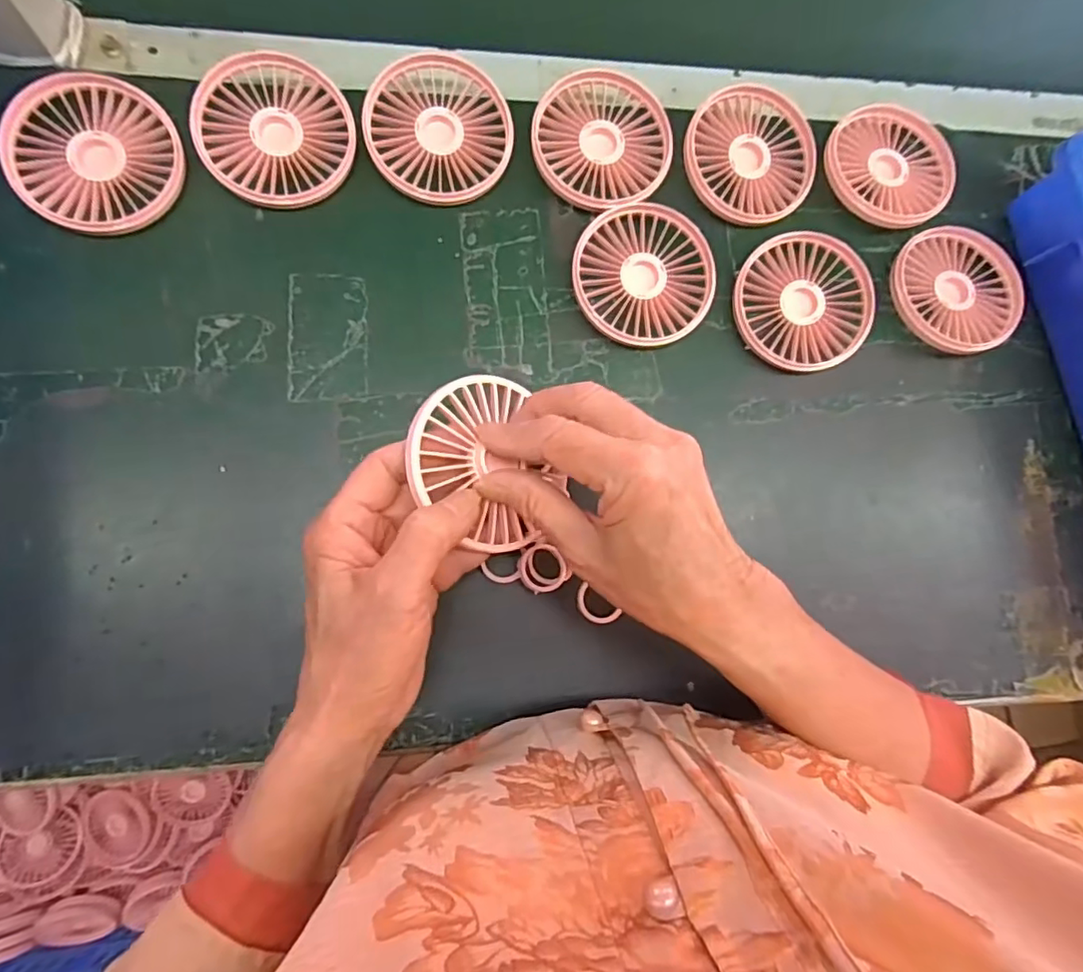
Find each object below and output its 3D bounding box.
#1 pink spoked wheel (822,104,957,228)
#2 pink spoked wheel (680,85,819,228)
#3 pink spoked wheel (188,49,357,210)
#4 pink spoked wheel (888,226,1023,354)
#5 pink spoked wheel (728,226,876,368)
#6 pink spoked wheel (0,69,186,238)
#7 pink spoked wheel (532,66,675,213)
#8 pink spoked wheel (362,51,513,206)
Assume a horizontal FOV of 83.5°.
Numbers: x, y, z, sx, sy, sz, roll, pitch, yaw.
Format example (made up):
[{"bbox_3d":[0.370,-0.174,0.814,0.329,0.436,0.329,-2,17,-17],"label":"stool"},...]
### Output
[{"bbox_3d":[0.234,-0.215,0.410,0.084,0.014,0.085,1,85,-7],"label":"pink spoked wheel"},{"bbox_3d":[0.135,-0.217,0.397,0.087,0.014,0.086,3,85,-7],"label":"pink spoked wheel"},{"bbox_3d":[-0.157,-0.211,0.358,0.085,0.012,0.091,1,85,-7],"label":"pink spoked wheel"},{"bbox_3d":[0.275,-0.130,0.406,0.084,0.018,0.085,-17,88,-8],"label":"pink spoked wheel"},{"bbox_3d":[0.167,-0.119,0.389,0.086,0.016,0.085,1,85,-7],"label":"pink spoked wheel"},{"bbox_3d":[-0.252,-0.188,0.343,0.090,0.012,0.086,1,85,-7],"label":"pink spoked wheel"},{"bbox_3d":[0.038,-0.219,0.384,0.086,0.007,0.088,1,85,-7],"label":"pink spoked wheel"},{"bbox_3d":[-0.063,-0.219,0.373,0.085,0.010,0.087,1,85,-7],"label":"pink spoked wheel"}]

